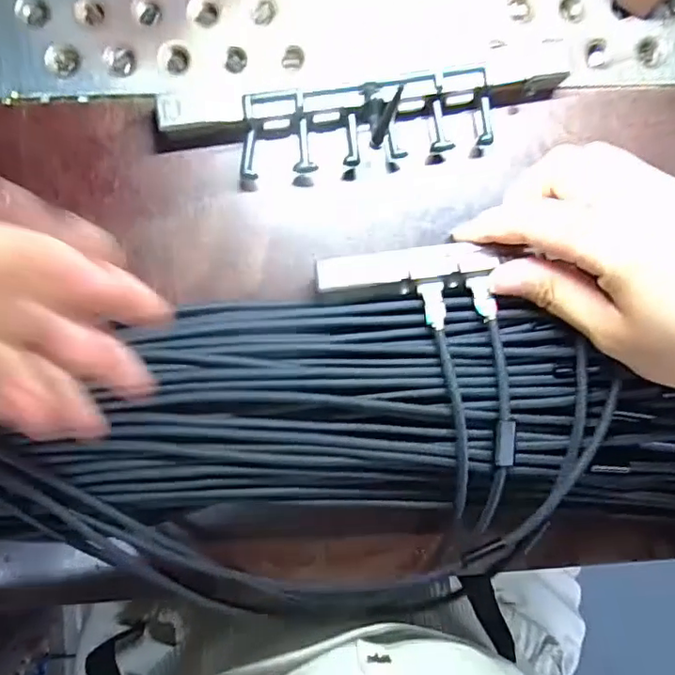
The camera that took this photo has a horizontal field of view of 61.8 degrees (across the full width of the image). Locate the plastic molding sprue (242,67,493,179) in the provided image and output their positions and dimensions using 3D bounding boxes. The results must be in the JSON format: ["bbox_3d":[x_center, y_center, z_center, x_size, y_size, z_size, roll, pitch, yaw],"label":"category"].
[{"bbox_3d":[0.012,-0.094,0.252,0.110,0.025,0.031,-8,93,-4],"label":"plastic molding sprue"}]

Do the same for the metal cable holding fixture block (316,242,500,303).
[{"bbox_3d":[0.030,-0.029,0.249,0.077,0.018,0.021,-8,98,-4],"label":"metal cable holding fixture block"}]

